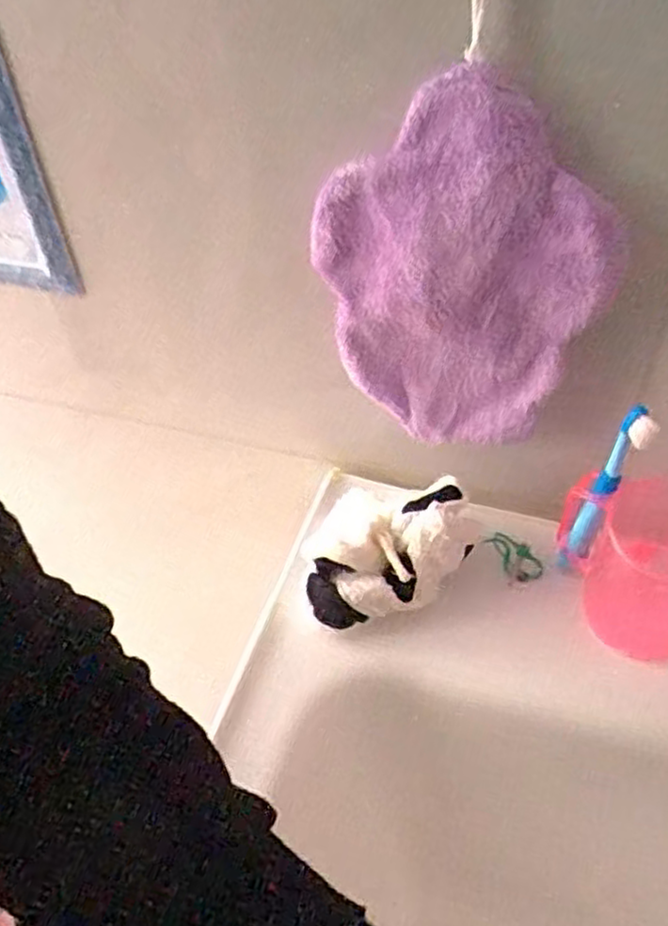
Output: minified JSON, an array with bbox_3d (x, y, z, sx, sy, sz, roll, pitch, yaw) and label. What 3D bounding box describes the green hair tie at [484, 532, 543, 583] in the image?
[{"bbox_3d":[0.122,0.063,0.494,0.022,0.009,0.041,-29,50,-23],"label":"green hair tie"}]

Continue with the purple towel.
[{"bbox_3d":[0.067,-0.097,0.400,0.154,0.199,0.027,13,48,17],"label":"purple towel"}]

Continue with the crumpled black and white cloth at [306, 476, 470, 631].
[{"bbox_3d":[0.036,0.058,0.470,0.100,0.051,0.095,8,47,12],"label":"crumpled black and white cloth"}]

